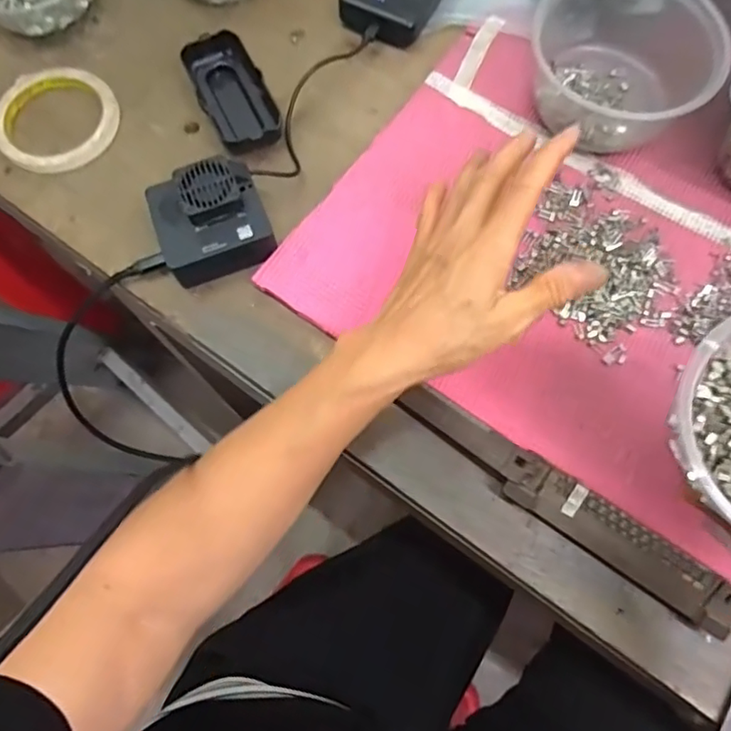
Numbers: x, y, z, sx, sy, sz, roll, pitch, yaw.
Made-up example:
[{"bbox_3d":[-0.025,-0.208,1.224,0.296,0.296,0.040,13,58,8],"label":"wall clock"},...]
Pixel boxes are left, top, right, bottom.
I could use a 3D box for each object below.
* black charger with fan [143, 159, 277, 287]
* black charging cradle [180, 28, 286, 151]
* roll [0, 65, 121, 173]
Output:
[{"bbox_3d":[-0.112,-0.101,0.409,0.077,0.046,0.076,-19,73,-5],"label":"black charger with fan"},{"bbox_3d":[-0.108,-0.221,0.460,0.053,0.024,0.109,-28,74,-7],"label":"black charging cradle"},{"bbox_3d":[-0.257,-0.204,0.460,0.106,0.017,0.098,0,72,1],"label":"roll"}]

